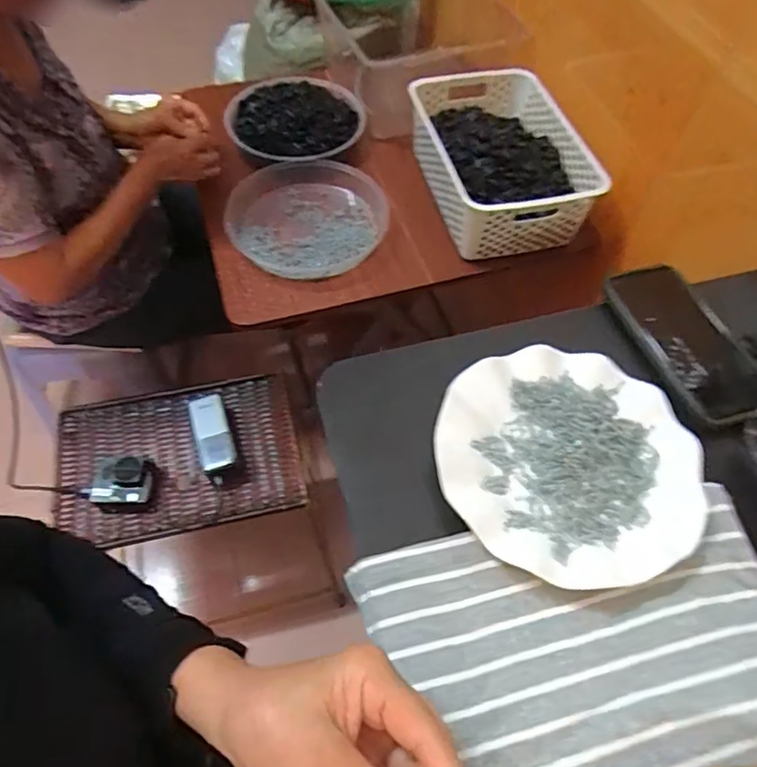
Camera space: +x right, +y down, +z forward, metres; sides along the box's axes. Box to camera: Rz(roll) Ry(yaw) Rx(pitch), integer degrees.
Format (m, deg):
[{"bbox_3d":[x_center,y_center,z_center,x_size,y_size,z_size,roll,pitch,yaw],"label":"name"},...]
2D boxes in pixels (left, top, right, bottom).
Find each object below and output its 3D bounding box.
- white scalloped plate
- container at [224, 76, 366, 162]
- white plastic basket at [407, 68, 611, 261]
[{"bbox_3d":[0.136,0.055,0.407,0.183,0.028,0.174,1,57,-1],"label":"white scalloped plate"},{"bbox_3d":[-0.140,-0.445,0.941,0.219,0.076,0.224,1,57,-1],"label":"container"},{"bbox_3d":[0.182,-0.338,0.849,0.214,0.101,0.313,-9,58,-7],"label":"white plastic basket"}]

